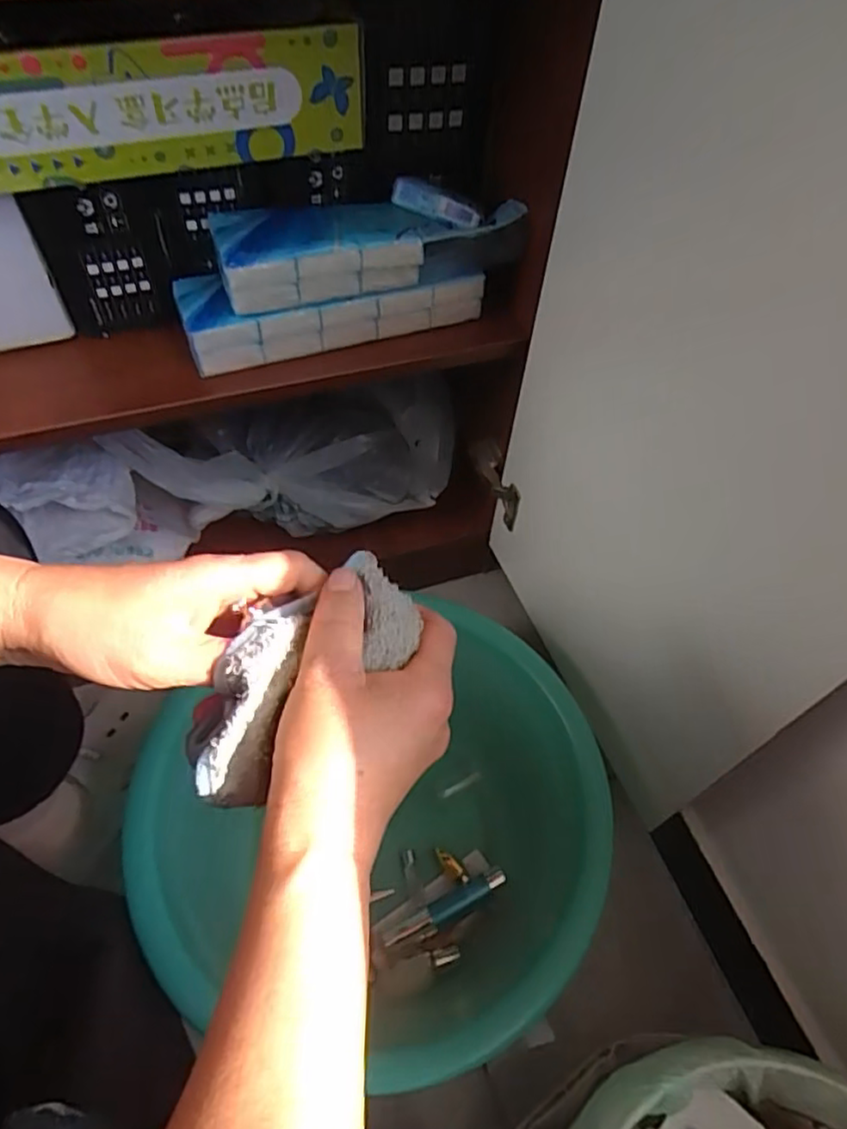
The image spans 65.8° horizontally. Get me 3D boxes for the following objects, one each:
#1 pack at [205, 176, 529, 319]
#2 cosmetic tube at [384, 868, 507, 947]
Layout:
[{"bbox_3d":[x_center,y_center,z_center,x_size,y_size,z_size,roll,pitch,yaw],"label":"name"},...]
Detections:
[{"bbox_3d":[-0.040,-0.258,0.525,0.243,0.047,0.071,-15,57,-14],"label":"pack"},{"bbox_3d":[0.021,0.313,0.593,0.120,0.015,0.019,-31,60,-2],"label":"cosmetic tube"}]

